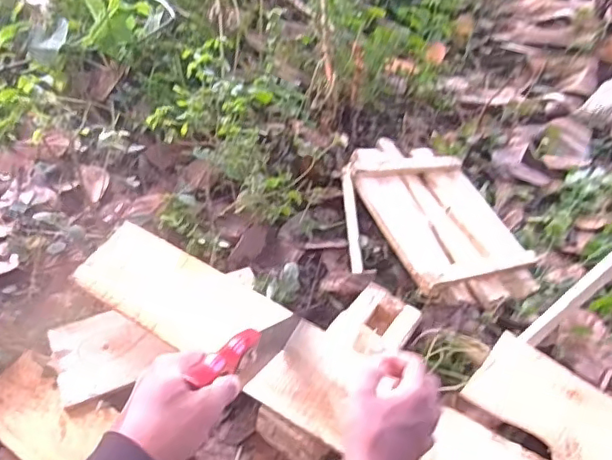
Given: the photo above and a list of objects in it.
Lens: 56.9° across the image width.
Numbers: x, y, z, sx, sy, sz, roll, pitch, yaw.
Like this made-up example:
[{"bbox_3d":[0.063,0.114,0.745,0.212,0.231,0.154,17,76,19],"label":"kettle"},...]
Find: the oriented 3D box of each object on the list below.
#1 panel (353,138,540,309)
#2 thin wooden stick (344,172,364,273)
[{"bbox_3d":[0.239,-0.026,0.989,0.256,0.026,0.360,-8,53,-30],"label":"panel"},{"bbox_3d":[0.079,-0.014,0.957,0.018,0.019,0.187,-1,65,-4],"label":"thin wooden stick"}]

